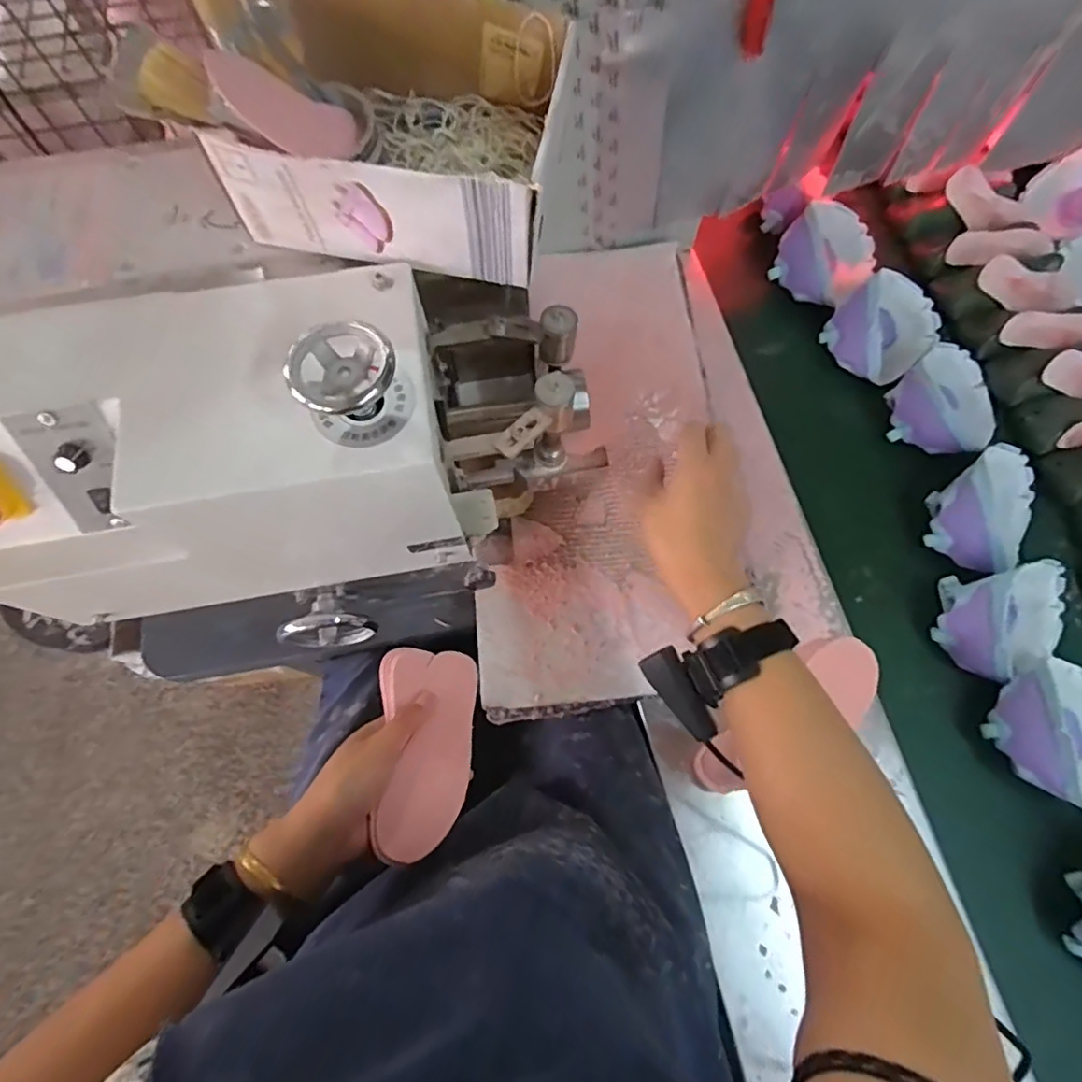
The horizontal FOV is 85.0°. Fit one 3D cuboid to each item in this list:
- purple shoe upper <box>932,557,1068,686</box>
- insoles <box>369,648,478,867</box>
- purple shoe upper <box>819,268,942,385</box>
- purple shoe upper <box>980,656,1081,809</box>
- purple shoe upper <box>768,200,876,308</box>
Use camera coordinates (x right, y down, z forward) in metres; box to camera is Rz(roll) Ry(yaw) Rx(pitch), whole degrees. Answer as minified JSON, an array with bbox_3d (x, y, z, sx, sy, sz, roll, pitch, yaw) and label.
[{"bbox_3d":[0.506,0.079,0.622,0.168,0.070,0.109,-13,77,-5],"label":"purple shoe upper"},{"bbox_3d":[-0.094,0.164,0.467,0.075,0.015,0.156,3,64,-1],"label":"insoles"},{"bbox_3d":[0.444,-0.278,0.751,0.153,0.055,0.116,-39,81,-10],"label":"purple shoe upper"},{"bbox_3d":[0.535,0.191,0.585,0.158,0.050,0.138,-21,78,-6],"label":"purple shoe upper"},{"bbox_3d":[0.388,-0.389,0.789,0.117,0.066,0.155,44,79,8],"label":"purple shoe upper"}]

